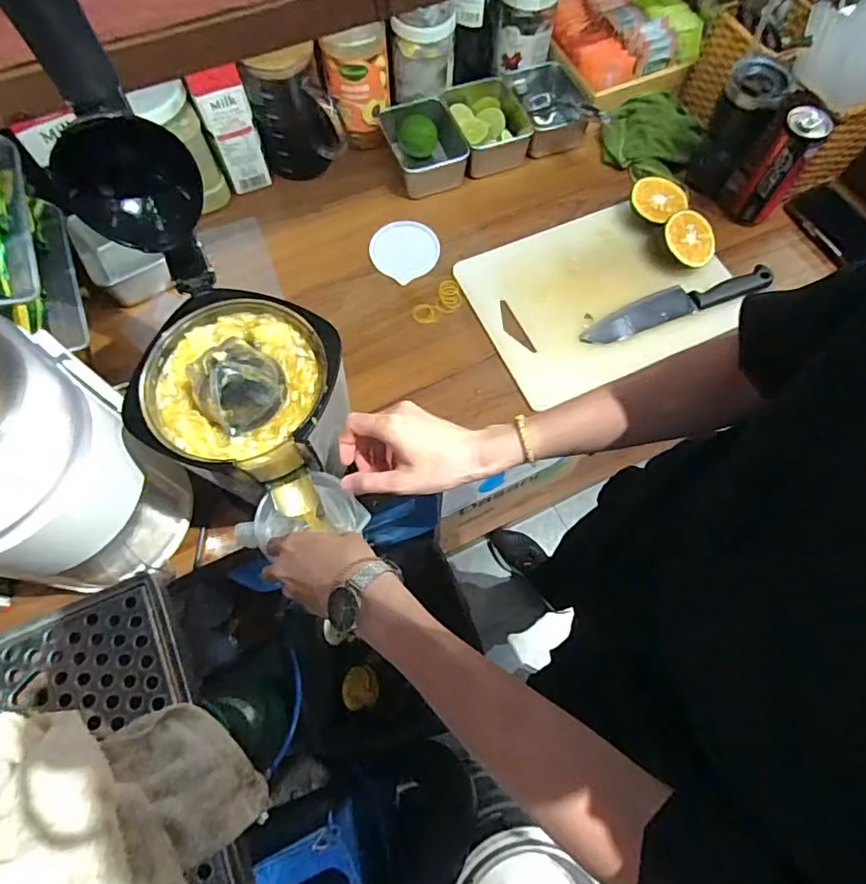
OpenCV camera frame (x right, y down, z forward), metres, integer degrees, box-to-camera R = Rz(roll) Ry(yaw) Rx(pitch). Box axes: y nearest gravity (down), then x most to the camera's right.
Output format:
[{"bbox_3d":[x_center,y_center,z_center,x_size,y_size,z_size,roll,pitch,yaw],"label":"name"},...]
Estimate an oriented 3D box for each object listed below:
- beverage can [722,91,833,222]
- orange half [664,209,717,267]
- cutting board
[{"bbox_3d":[0.465,-0.379,0.725,0.069,0.159,0.067,0,68,-1],"label":"beverage can"},{"bbox_3d":[0.352,-0.279,0.734,0.074,0.031,0.068,0,89,-12],"label":"orange half"},{"bbox_3d":[0.221,-0.210,0.723,0.316,0.023,0.252,-22,70,-9],"label":"cutting board"}]

